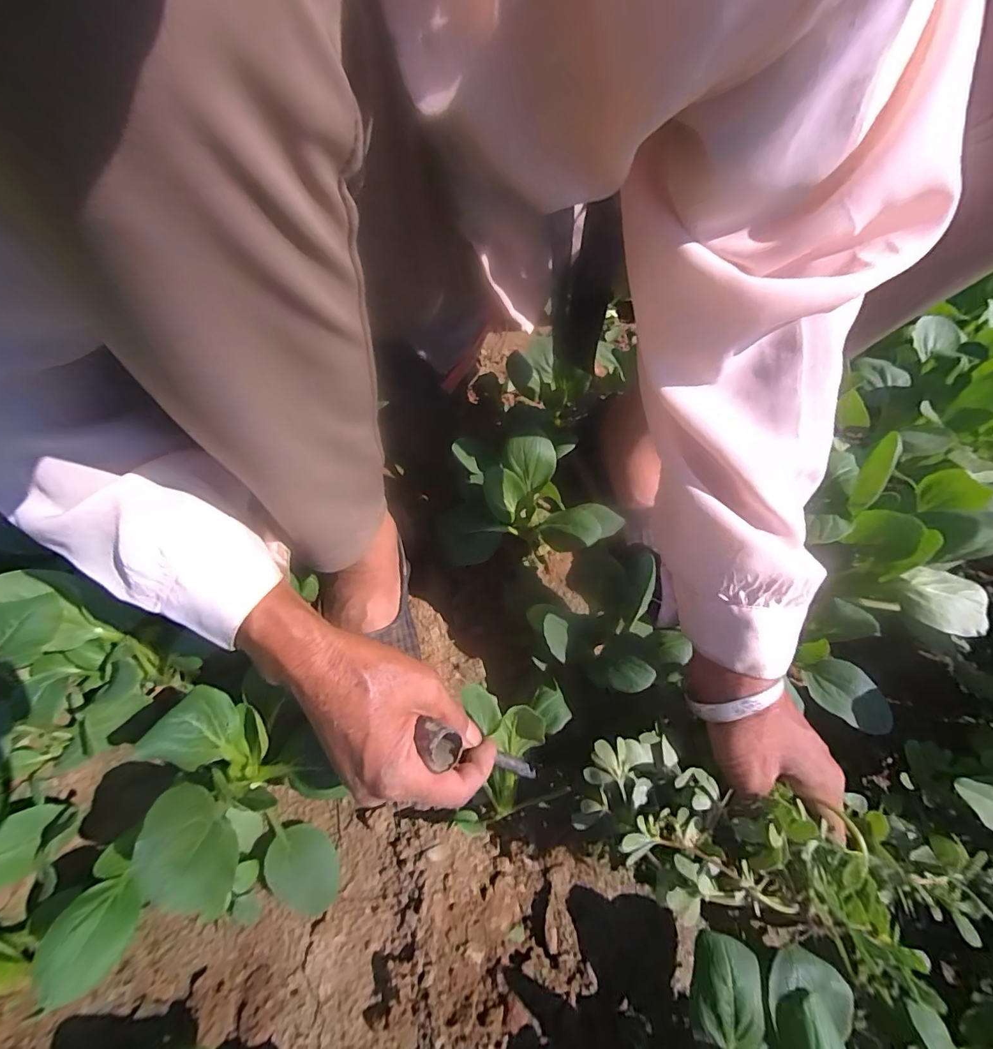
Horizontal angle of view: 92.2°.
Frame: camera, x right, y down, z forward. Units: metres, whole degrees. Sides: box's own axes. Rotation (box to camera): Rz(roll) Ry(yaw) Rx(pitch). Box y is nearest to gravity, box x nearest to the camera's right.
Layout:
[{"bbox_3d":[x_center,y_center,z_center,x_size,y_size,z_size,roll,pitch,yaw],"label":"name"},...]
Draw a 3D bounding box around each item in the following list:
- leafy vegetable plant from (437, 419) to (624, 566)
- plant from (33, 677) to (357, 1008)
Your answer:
[{"bbox_3d":[0.027,-0.025,0.463,0.155,0.106,0.116,2,54,0],"label":"leafy vegetable plant"},{"bbox_3d":[-0.161,0.184,0.294,0.116,0.116,0.151,10,54,6],"label":"plant"}]

